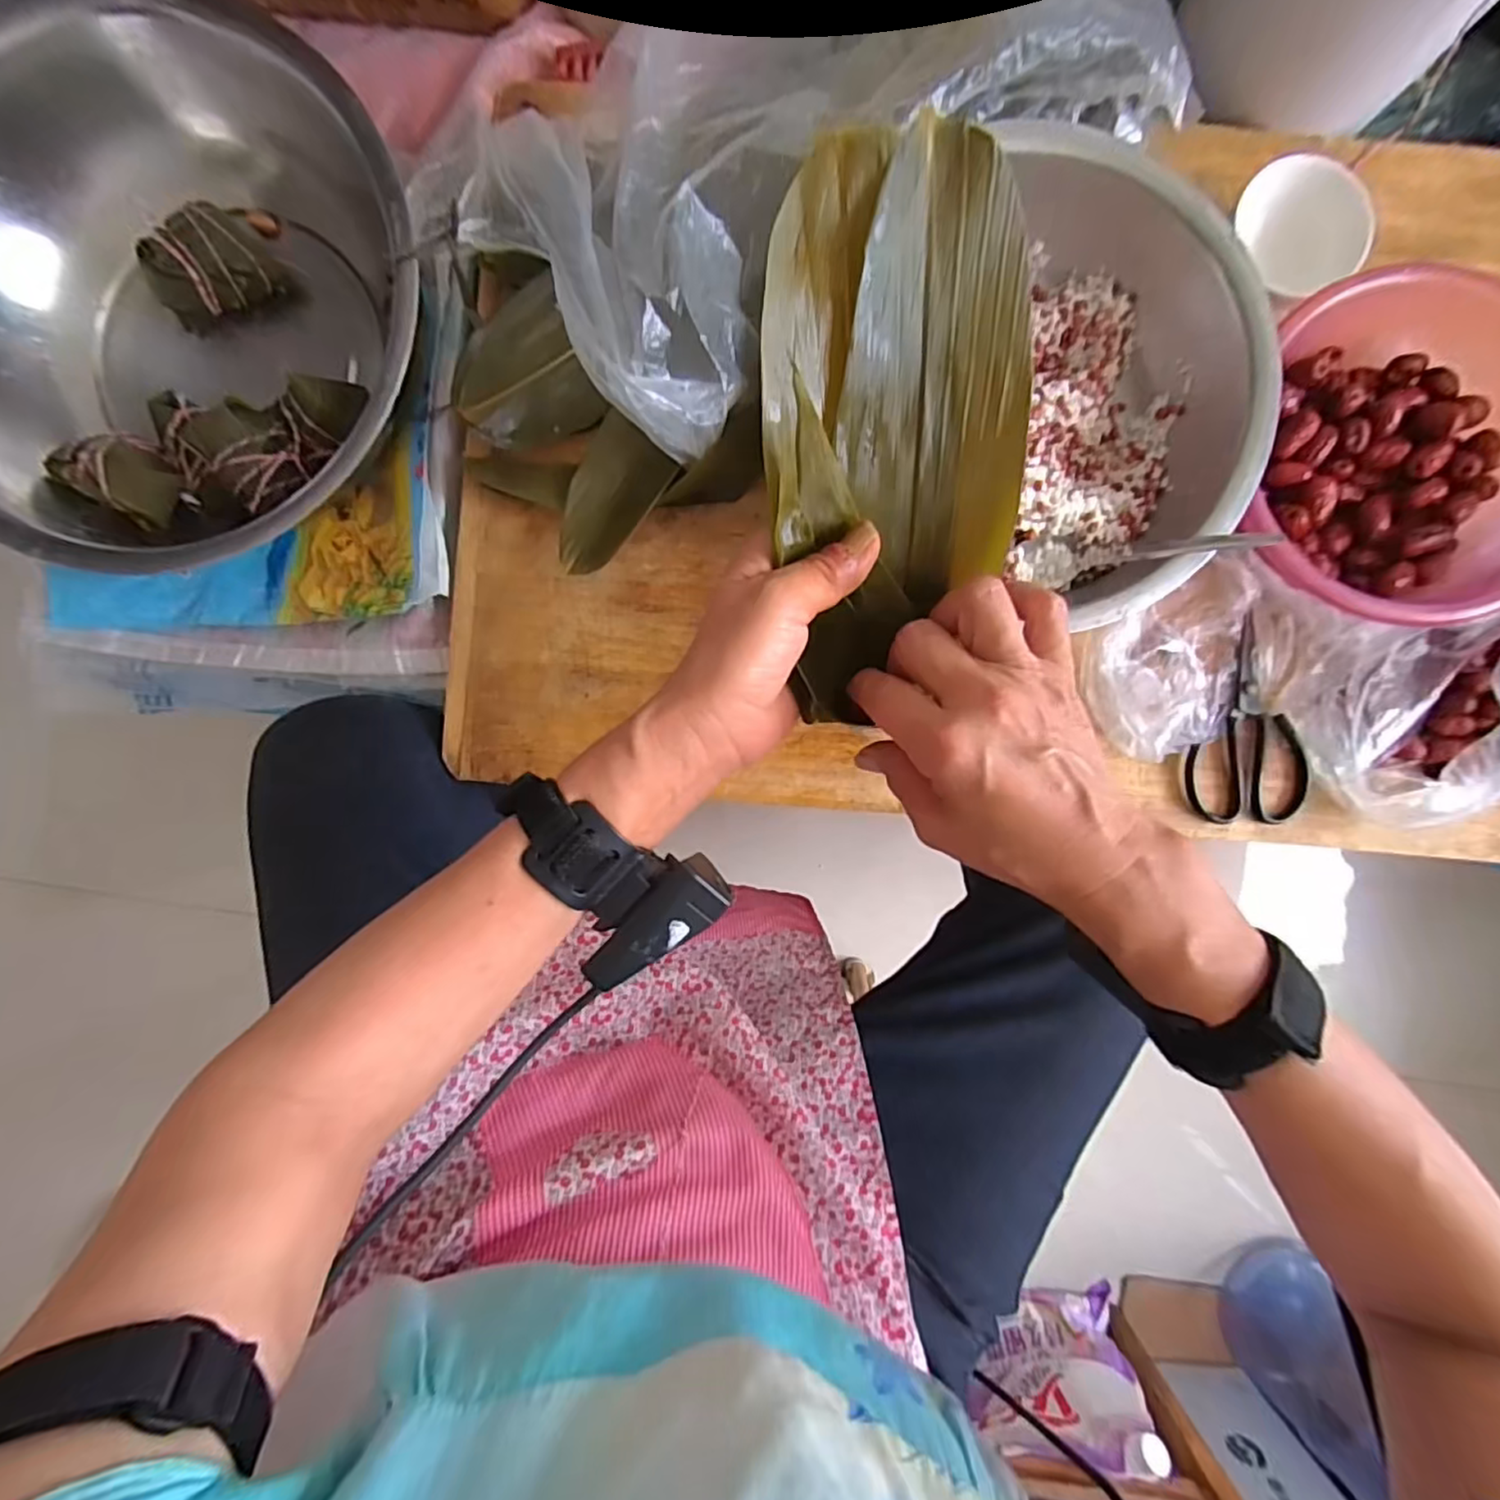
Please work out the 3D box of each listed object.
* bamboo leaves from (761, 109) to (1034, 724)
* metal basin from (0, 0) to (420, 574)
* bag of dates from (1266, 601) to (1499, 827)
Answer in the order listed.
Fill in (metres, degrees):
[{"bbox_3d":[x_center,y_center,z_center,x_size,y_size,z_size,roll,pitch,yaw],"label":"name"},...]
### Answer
[{"bbox_3d":[0.061,-0.120,0.279,0.106,0.018,0.215,-8,122,-4],"label":"bamboo leaves"},{"bbox_3d":[-0.417,-0.313,0.464,0.364,0.134,0.364,0,89,1],"label":"metal basin"},{"bbox_3d":[0.505,-0.037,0.441,0.204,0.095,0.159,-10,89,1],"label":"bag of dates"}]

